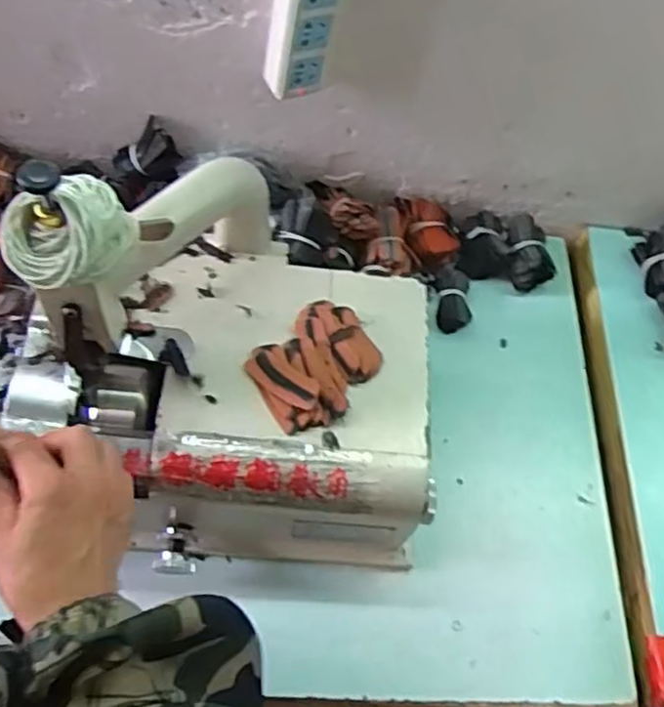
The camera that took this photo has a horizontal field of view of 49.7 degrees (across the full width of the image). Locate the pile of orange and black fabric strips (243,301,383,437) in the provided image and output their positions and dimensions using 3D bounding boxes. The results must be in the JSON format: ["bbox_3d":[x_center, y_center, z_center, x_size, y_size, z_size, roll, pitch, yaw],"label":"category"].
[{"bbox_3d":[-0.014,0.010,0.611,0.113,0.023,0.089,-40,74,-23],"label":"pile of orange and black fabric strips"}]

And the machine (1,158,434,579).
[{"bbox_3d":[-0.083,0.007,0.594,0.339,0.369,0.252,4,62,-4],"label":"machine"}]

